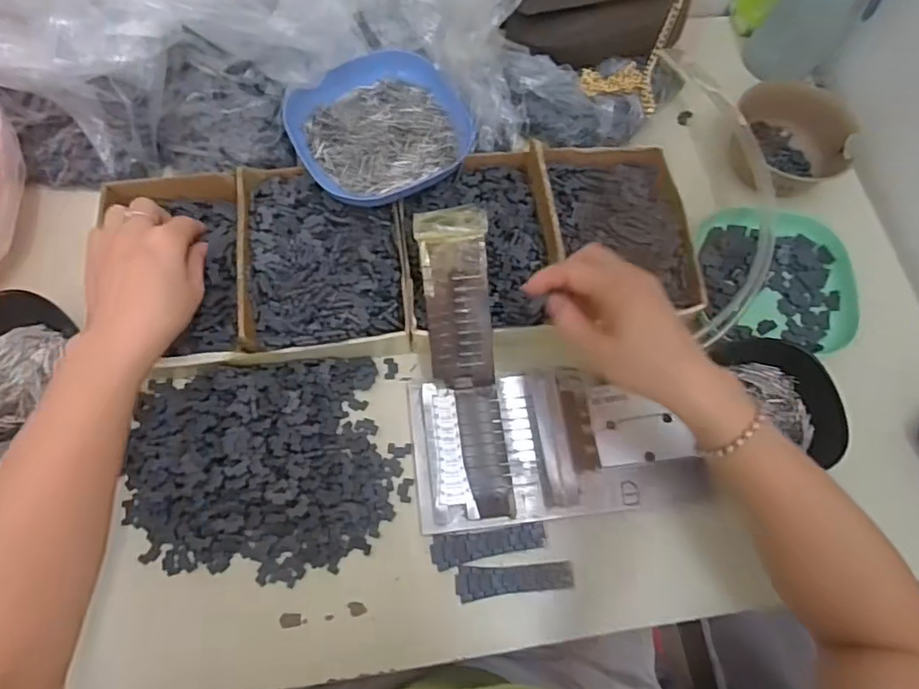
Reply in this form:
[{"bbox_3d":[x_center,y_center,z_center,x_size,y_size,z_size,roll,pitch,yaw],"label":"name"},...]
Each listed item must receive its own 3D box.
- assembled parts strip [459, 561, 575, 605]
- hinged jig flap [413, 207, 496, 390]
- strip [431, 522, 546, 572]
[{"bbox_3d":[0.042,0.175,0.433,0.086,0.004,0.023,-2,68,-4],"label":"assembled parts strip"},{"bbox_3d":[0.000,-0.034,0.452,0.053,0.007,0.136,-7,98,-1],"label":"hinged jig flap"},{"bbox_3d":[0.022,0.152,0.439,0.085,0.004,0.023,-5,68,-5],"label":"strip"}]

